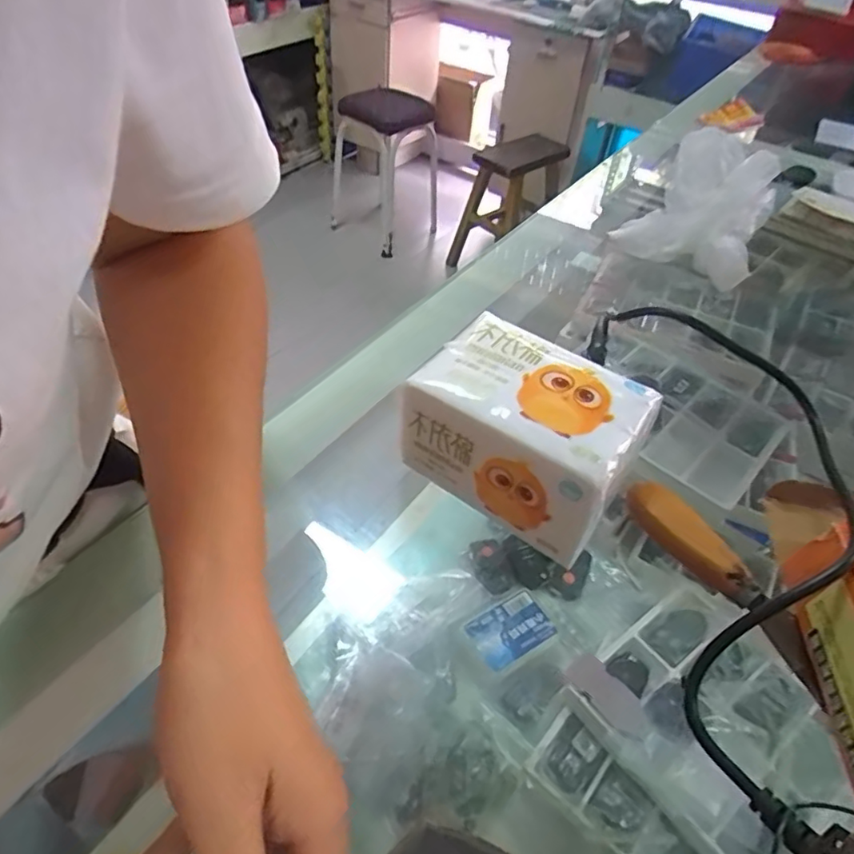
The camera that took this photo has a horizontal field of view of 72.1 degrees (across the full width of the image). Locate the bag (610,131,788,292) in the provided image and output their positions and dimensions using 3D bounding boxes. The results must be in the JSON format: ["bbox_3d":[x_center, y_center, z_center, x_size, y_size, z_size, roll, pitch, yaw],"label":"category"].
[{"bbox_3d":[0.267,-0.211,0.559,0.126,0.091,0.132,32,52,23],"label":"bag"}]

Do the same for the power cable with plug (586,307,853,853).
[{"bbox_3d":[0.168,0.044,0.306,0.103,0.074,0.345,0,46,-5],"label":"power cable with plug"}]

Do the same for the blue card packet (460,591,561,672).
[{"bbox_3d":[0.083,0.204,0.587,0.080,0.013,0.055,-22,52,-23],"label":"blue card packet"}]

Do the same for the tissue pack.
[{"bbox_3d":[0.056,0.001,0.331,0.114,0.070,0.084,29,51,21],"label":"tissue pack"}]

